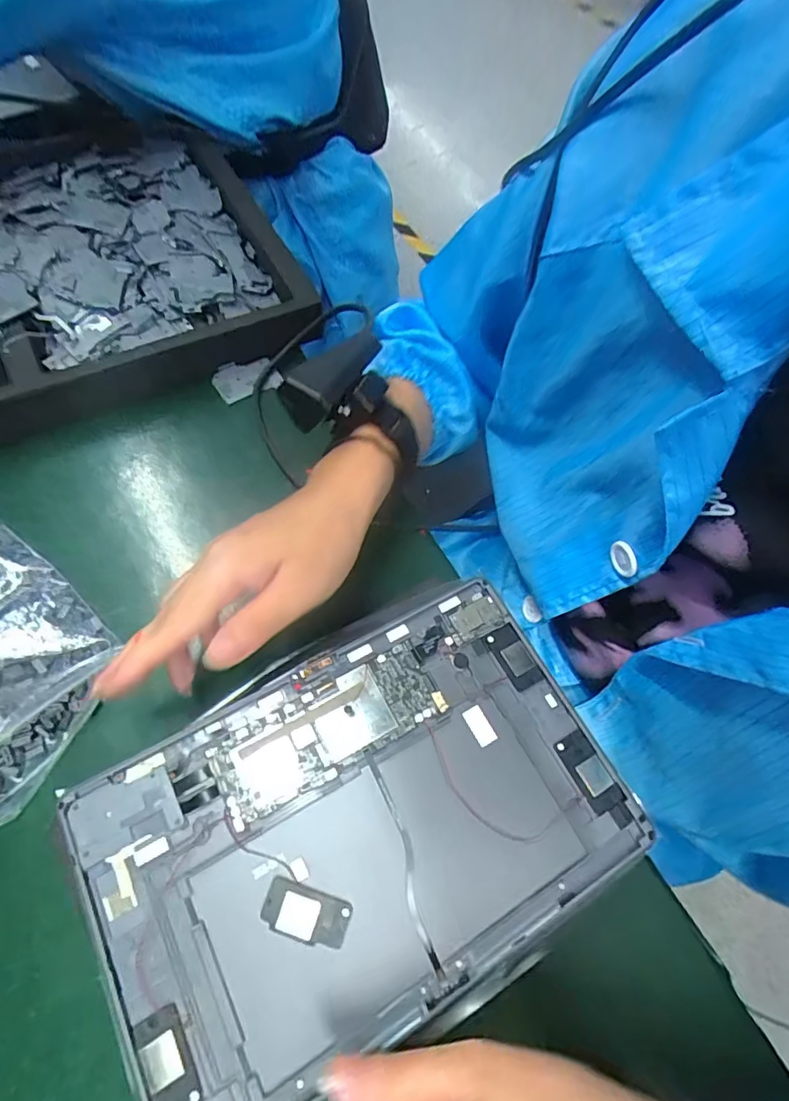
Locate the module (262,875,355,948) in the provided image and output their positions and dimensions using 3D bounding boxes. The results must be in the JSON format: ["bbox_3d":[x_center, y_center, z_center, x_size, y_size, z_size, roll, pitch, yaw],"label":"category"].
[{"bbox_3d":[-0.042,0.171,0.246,0.041,0.004,0.021,16,63,6],"label":"module"}]

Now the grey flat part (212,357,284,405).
[{"bbox_3d":[-0.117,-0.137,0.415,0.049,0.010,0.031,-27,67,-15],"label":"grey flat part"}]

